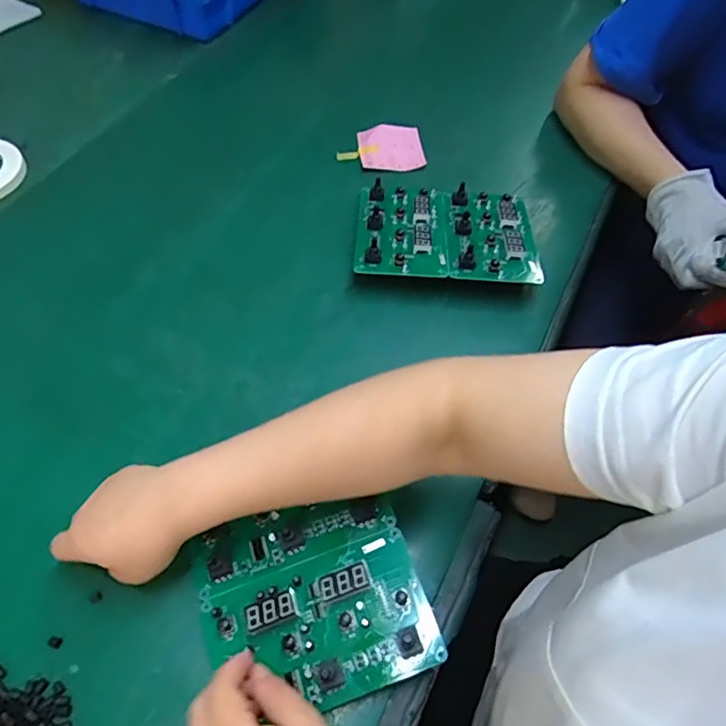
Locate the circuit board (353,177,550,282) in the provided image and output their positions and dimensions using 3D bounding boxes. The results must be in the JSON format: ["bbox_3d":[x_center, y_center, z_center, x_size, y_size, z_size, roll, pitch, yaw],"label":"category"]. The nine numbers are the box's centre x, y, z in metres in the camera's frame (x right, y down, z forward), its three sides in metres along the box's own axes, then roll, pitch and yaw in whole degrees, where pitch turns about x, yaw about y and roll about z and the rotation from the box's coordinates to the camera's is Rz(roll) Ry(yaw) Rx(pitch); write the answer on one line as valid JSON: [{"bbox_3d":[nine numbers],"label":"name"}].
[{"bbox_3d":[0.094,-0.150,0.639,0.198,0.034,0.151,4,57,-1],"label":"circuit board"}]

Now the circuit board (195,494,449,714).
[{"bbox_3d":[-0.039,0.179,0.426,0.162,0.031,0.143,-14,59,-12],"label":"circuit board"}]

